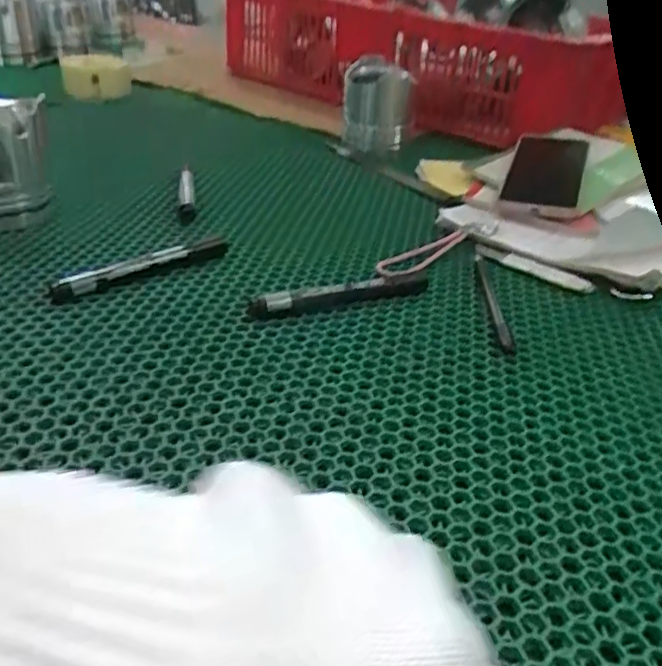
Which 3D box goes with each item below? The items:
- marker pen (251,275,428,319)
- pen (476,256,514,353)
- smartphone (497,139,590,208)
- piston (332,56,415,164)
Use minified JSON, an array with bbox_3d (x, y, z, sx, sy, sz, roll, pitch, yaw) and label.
[{"bbox_3d":[0.009,-0.027,0.481,0.143,0.016,0.015,-9,35,-23],"label":"marker pen"},{"bbox_3d":[0.124,-0.026,0.502,0.010,0.006,0.145,6,32,0],"label":"pen"},{"bbox_3d":[0.220,-0.166,0.671,0.071,0.007,0.139,10,47,19],"label":"smartphone"},{"bbox_3d":[0.055,-0.281,0.810,0.084,0.096,0.084,5,33,1],"label":"piston"}]

